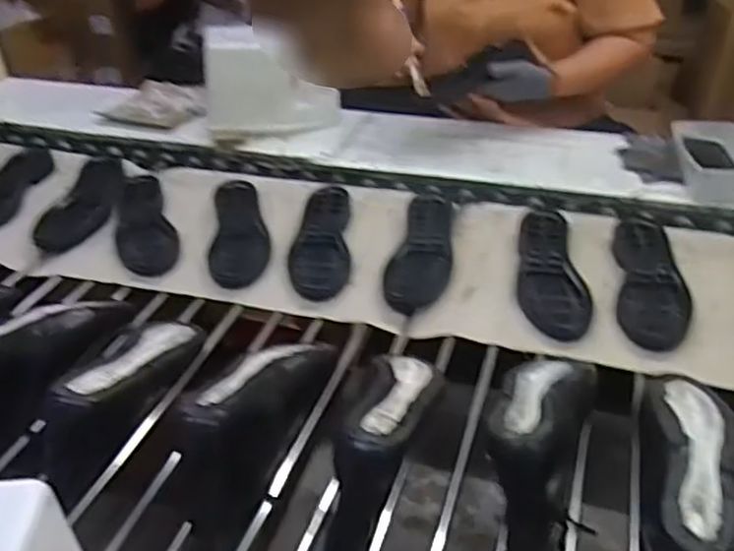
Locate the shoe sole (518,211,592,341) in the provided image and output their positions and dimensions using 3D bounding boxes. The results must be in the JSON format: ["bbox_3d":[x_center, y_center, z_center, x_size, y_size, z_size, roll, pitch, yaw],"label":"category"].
[{"bbox_3d":[0.260,-0.009,0.965,0.089,0.033,0.257,5,36,8],"label":"shoe sole"}]

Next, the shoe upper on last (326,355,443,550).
[{"bbox_3d":[0.021,0.155,0.681,0.078,0.117,0.253,6,36,11],"label":"shoe upper on last"}]

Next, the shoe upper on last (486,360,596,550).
[{"bbox_3d":[0.169,0.159,0.669,0.089,0.116,0.236,10,37,15],"label":"shoe upper on last"}]

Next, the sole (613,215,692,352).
[{"bbox_3d":[0.391,-0.003,0.953,0.091,0.038,0.271,7,36,11],"label":"sole"}]

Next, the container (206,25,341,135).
[{"bbox_3d":[-0.181,-0.368,1.317,0.253,0.183,0.102,-9,36,-10],"label":"container"}]

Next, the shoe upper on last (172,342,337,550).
[{"bbox_3d":[-0.121,0.138,0.714,0.085,0.109,0.266,10,37,16],"label":"shoe upper on last"}]

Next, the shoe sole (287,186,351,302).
[{"bbox_3d":[-0.070,-0.059,1.052,0.087,0.027,0.268,-2,35,-1],"label":"shoe sole"}]

